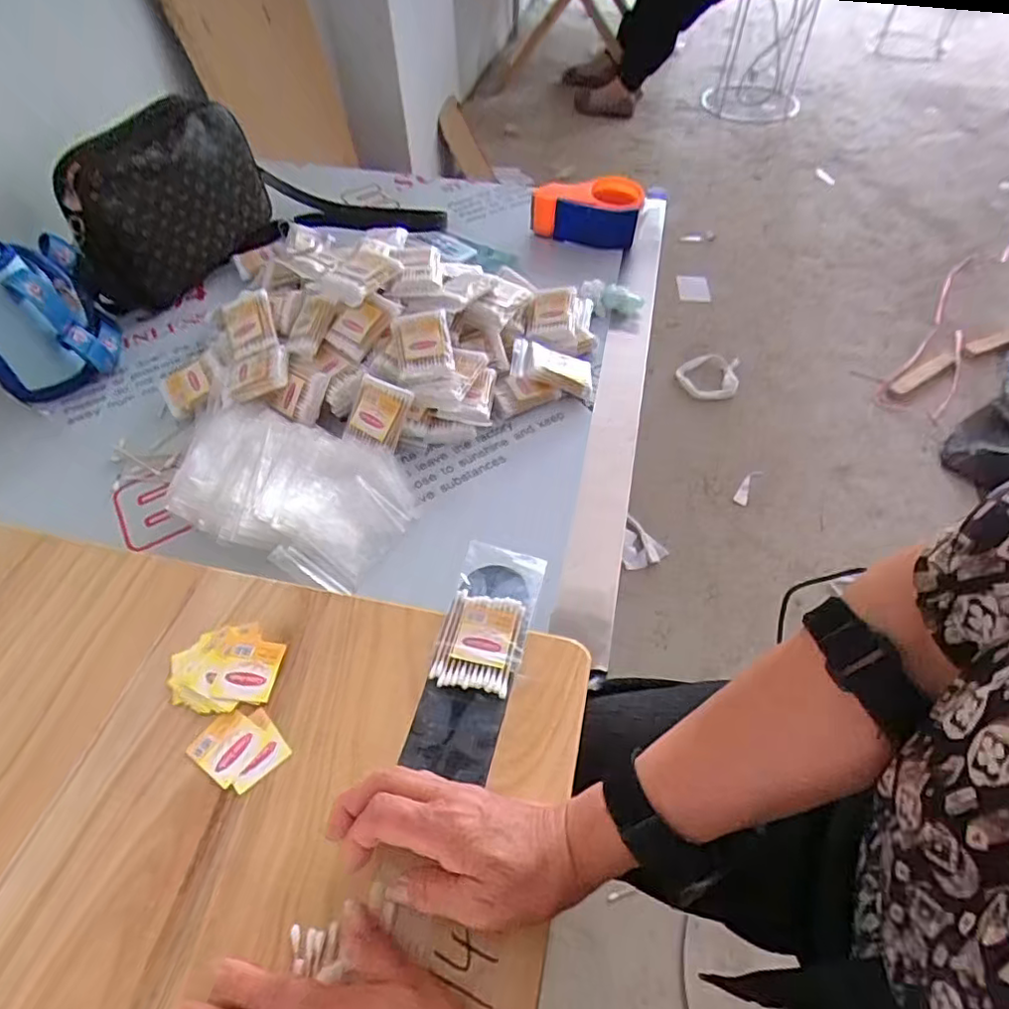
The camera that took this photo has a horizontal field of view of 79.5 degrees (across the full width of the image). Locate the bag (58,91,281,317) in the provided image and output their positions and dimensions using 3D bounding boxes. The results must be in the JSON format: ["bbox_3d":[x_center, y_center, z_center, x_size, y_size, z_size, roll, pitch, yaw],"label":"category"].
[{"bbox_3d":[-0.427,-0.390,0.778,0.079,0.205,0.281,18,53,14],"label":"bag"}]

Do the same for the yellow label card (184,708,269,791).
[{"bbox_3d":[-0.188,0.162,0.412,0.040,0.004,0.040,27,56,20],"label":"yellow label card"}]

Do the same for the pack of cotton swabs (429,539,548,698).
[{"bbox_3d":[-0.011,0.085,0.473,0.066,0.008,0.122,10,52,7],"label":"pack of cotton swabs"}]

